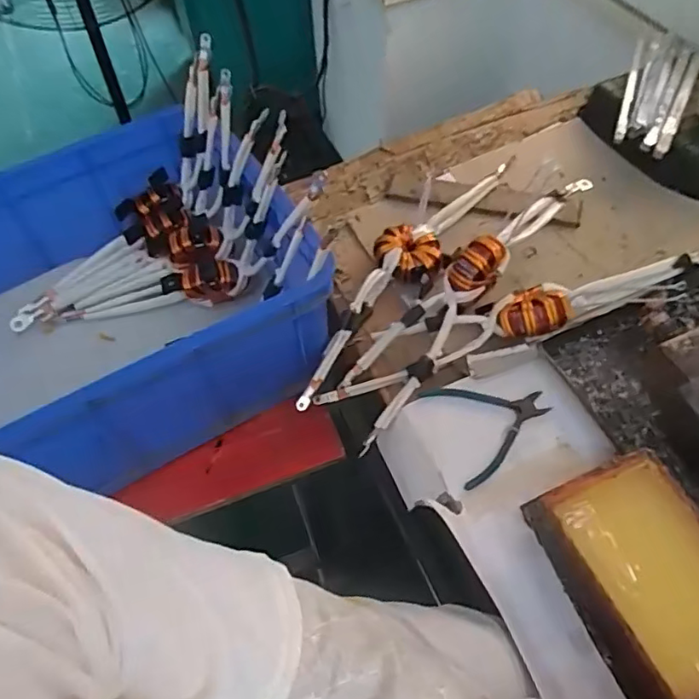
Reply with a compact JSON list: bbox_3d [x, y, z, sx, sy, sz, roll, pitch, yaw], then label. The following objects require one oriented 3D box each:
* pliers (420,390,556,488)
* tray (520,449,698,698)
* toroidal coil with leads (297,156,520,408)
[{"bbox_3d":[0.165,0.081,0.656,0.129,0.008,0.126,-18,56,-9],"label":"pliers"},{"bbox_3d":[0.279,0.215,0.521,0.142,0.068,0.218,-22,57,-12],"label":"tray"},{"bbox_3d":[0.083,-0.124,0.810,0.098,0.038,0.529,24,60,19],"label":"toroidal coil with leads"}]

